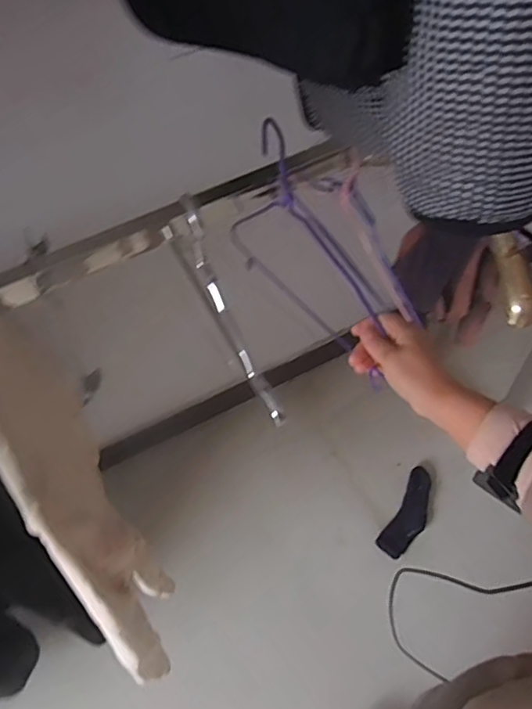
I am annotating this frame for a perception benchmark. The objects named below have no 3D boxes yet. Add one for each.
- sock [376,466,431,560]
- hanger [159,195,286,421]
[{"bbox_3d":[0.364,0.394,1.403,0.082,0.033,0.241,26,62,20],"label":"sock"},{"bbox_3d":[-0.078,-0.102,0.725,0.015,0.233,0.394,-24,57,-11],"label":"hanger"}]

